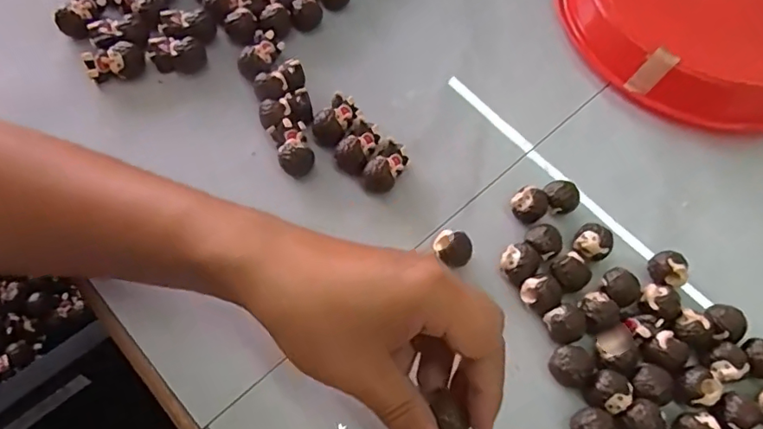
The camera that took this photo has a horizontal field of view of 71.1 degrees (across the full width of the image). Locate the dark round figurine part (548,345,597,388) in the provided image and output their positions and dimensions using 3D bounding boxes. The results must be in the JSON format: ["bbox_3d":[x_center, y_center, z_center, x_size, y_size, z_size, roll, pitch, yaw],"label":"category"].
[{"bbox_3d":[0.118,0.092,0.327,0.024,0.015,0.024,0,64,-1],"label":"dark round figurine part"}]

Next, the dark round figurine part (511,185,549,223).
[{"bbox_3d":[0.105,-0.006,0.378,0.024,0.021,0.021,35,69,15],"label":"dark round figurine part"}]

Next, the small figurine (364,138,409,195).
[{"bbox_3d":[0.003,-0.032,0.381,0.019,0.023,0.040,28,67,12],"label":"small figurine"}]

